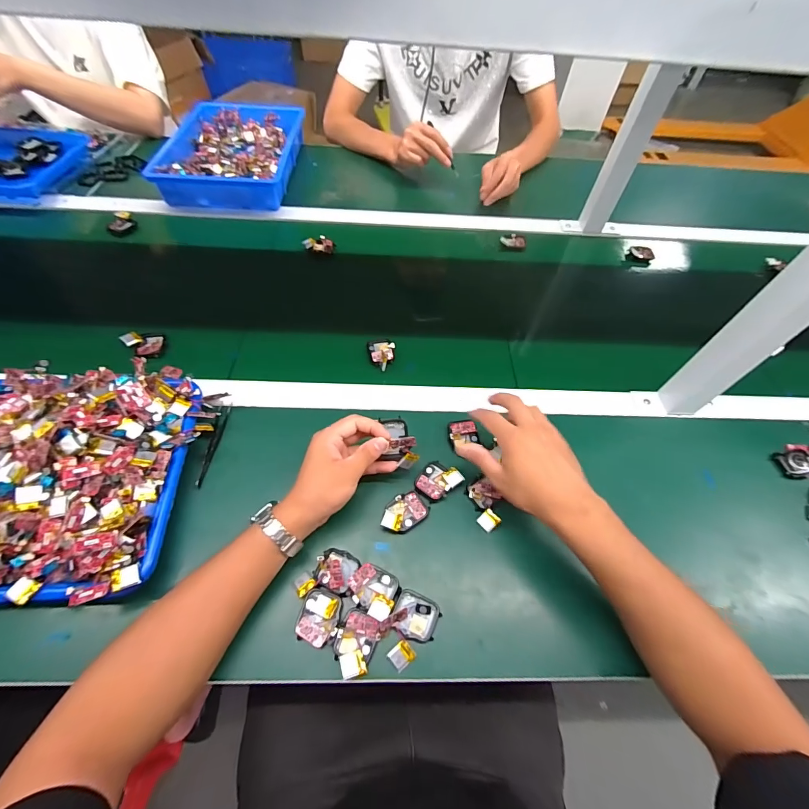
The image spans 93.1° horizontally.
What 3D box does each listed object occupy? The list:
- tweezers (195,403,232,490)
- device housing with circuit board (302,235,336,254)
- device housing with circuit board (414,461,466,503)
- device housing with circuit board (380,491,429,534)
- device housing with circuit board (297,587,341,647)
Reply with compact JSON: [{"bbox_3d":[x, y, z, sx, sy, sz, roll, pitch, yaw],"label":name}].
[{"bbox_3d":[-0.238,0.049,0.477,0.012,0.010,0.110,6,57,1],"label":"tweezers"},{"bbox_3d":[-0.155,-0.293,0.701,0.055,0.018,0.029,6,57,1],"label":"device housing with circuit board"},{"bbox_3d":[0.041,0.092,0.458,0.047,0.013,0.046,28,60,14],"label":"device housing with circuit board"},{"bbox_3d":[-0.001,0.123,0.436,0.054,0.011,0.037,-35,65,-22],"label":"device housing with circuit board"},{"bbox_3d":[-0.084,0.209,0.378,0.038,0.010,0.047,16,58,8],"label":"device housing with circuit board"}]

